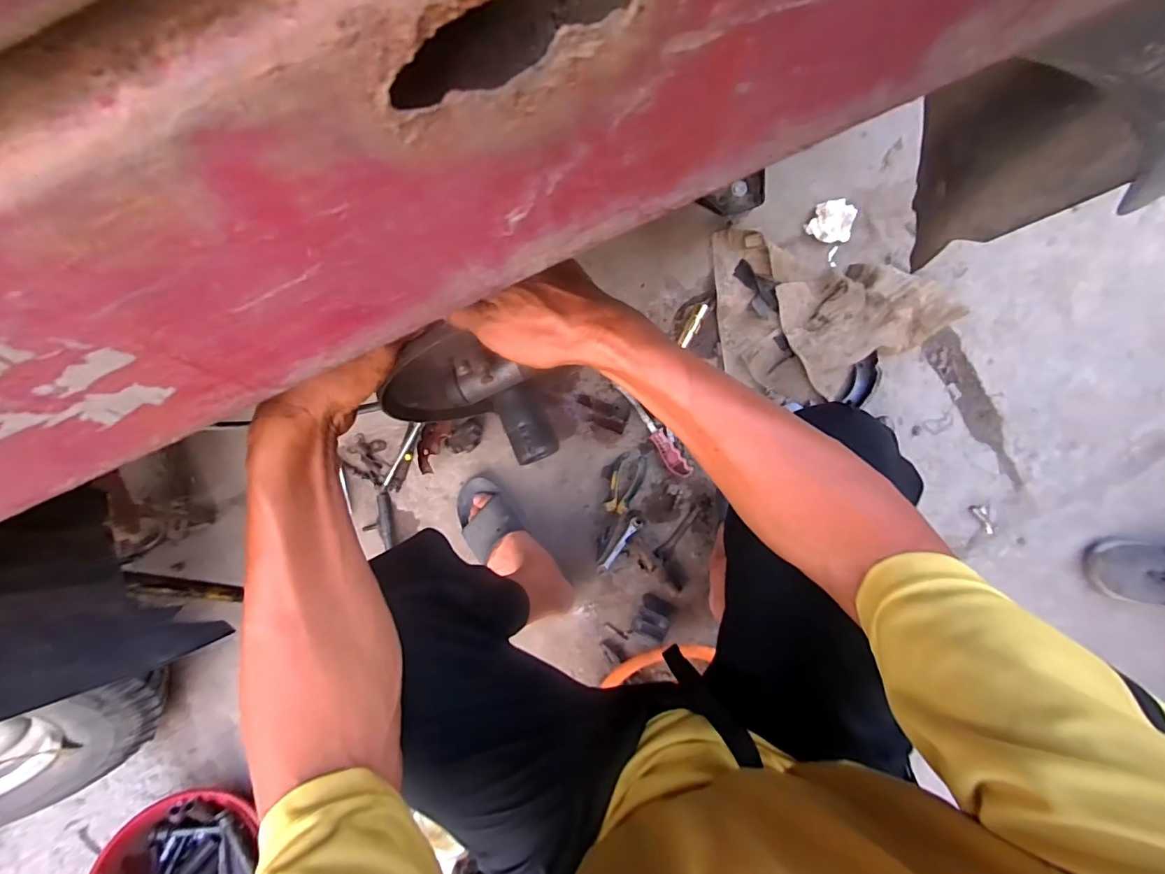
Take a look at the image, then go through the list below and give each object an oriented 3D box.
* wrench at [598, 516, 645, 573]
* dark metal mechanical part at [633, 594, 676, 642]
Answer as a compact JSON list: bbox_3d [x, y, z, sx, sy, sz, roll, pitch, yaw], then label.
[{"bbox_3d":[0.066,0.192,0.864,0.021,0.014,0.122,37,88,3],"label":"wrench"},{"bbox_3d":[0.126,0.315,0.854,0.063,0.031,0.069,26,88,3],"label":"dark metal mechanical part"}]

